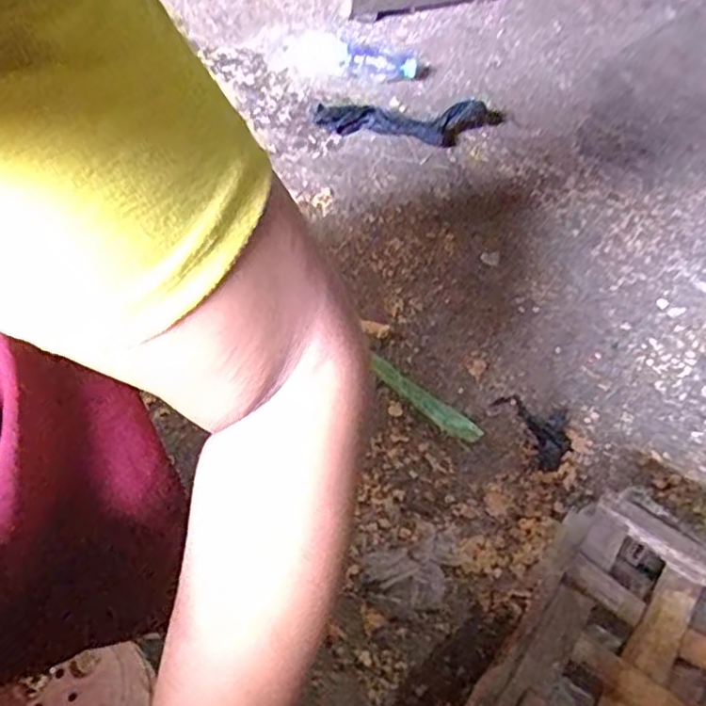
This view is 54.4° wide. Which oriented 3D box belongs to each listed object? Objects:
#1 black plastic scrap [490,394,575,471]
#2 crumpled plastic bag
[{"bbox_3d":[0.210,0.085,0.771,0.069,0.011,0.100,-14,53,-22],"label":"black plastic scrap"},{"bbox_3d":[0.055,0.207,0.643,0.106,0.011,0.064,-19,55,-25],"label":"crumpled plastic bag"}]

